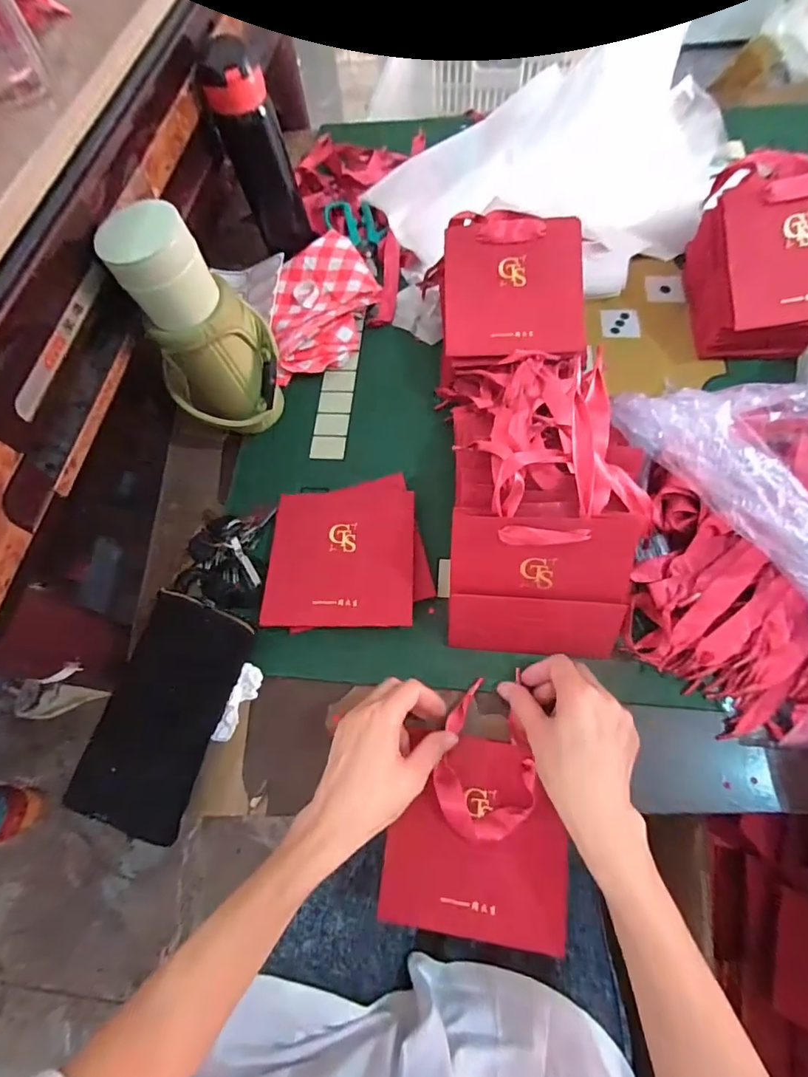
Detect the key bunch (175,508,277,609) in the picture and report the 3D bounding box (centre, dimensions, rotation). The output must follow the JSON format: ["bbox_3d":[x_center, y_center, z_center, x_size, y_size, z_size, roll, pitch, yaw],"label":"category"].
[{"bbox_3d":[-0.177,0.020,0.473,0.085,0.023,0.097,1,66,4],"label":"key bunch"}]

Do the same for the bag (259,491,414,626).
[{"bbox_3d":[-0.060,0.017,0.471,0.137,0.012,0.136,0,66,3],"label":"bag"}]

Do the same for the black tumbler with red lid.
[{"bbox_3d":[-0.164,-0.430,0.548,0.067,0.184,0.057,-31,68,-10],"label":"black tumbler with red lid"}]

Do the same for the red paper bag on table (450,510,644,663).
[{"bbox_3d":[0.109,0.042,0.391,0.141,0.125,0.015,2,23,6],"label":"red paper bag on table"}]

